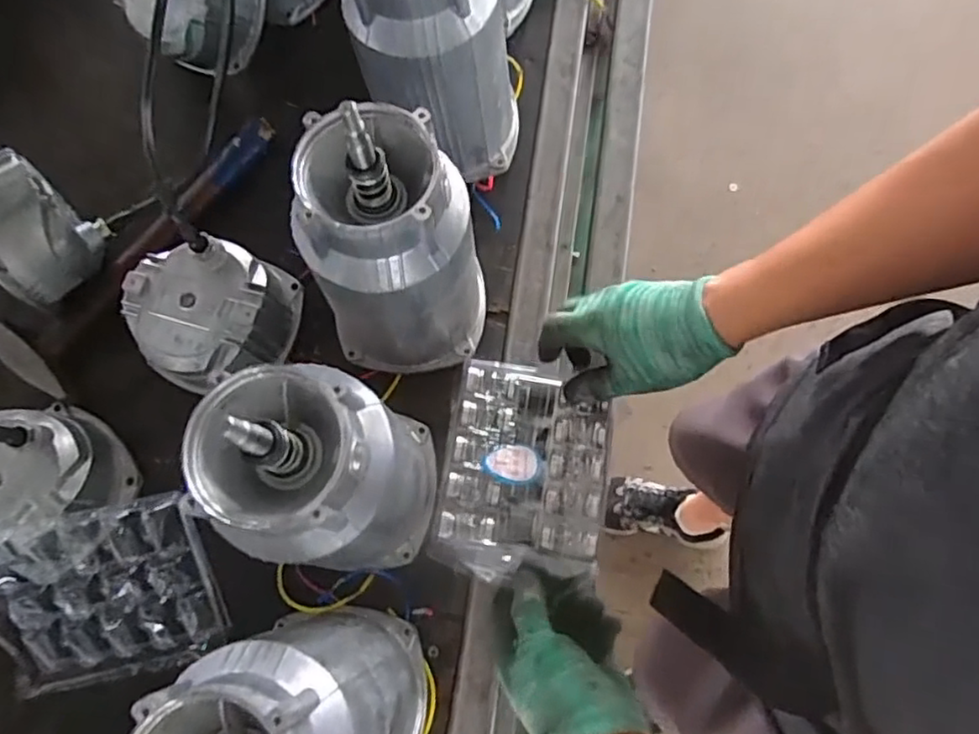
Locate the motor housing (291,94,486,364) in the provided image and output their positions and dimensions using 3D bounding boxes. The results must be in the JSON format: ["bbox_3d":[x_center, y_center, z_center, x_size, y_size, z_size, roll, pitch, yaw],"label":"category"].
[{"bbox_3d":[-0.065,-0.082,0.486,0.109,0.224,0.119,3,74,3],"label":"motor housing"}]

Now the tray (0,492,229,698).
[{"bbox_3d":[-0.300,0.175,0.497,0.178,0.022,0.132,-15,106,-2],"label":"tray"}]

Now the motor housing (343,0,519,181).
[{"bbox_3d":[-0.041,-0.259,0.534,0.126,0.226,0.110,-3,74,1],"label":"motor housing"}]

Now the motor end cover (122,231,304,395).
[{"bbox_3d":[-0.237,-0.045,0.554,0.130,0.071,0.122,5,74,4],"label":"motor end cover"}]

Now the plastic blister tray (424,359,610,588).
[{"bbox_3d":[0.027,0.080,0.518,0.128,0.032,0.171,8,74,5],"label":"plastic blister tray"}]

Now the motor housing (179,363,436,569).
[{"bbox_3d":[-0.102,0.072,0.419,0.101,0.223,0.108,-1,74,2],"label":"motor housing"}]

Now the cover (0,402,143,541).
[{"bbox_3d":[-0.372,0.091,0.529,0.116,0.077,0.123,-39,76,-9],"label":"cover"}]

